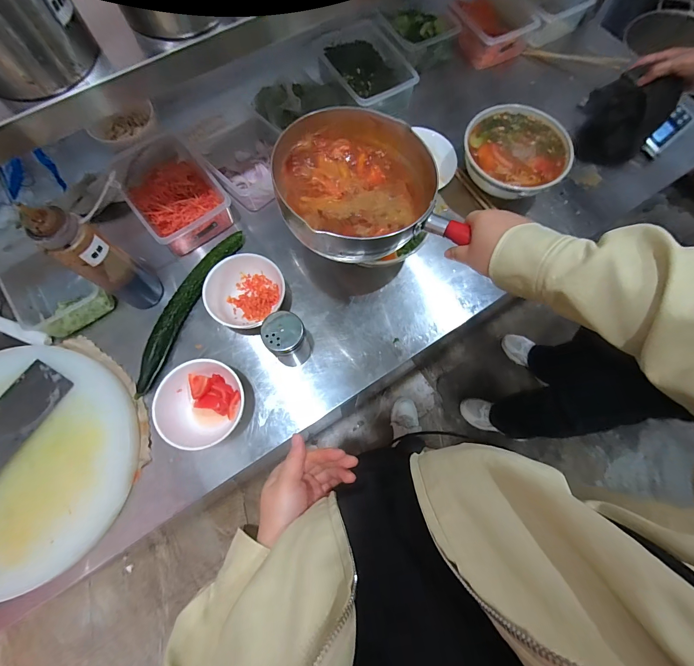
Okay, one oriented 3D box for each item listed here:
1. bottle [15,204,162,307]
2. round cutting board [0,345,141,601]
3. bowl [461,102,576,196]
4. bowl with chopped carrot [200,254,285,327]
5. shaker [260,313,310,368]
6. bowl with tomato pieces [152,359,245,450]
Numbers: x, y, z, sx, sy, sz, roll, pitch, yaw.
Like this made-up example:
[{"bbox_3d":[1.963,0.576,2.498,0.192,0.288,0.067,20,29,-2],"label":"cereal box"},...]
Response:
[{"bbox_3d":[-0.377,-0.114,0.518,0.060,0.224,0.072,33,74,12],"label":"bottle"},{"bbox_3d":[-0.537,0.201,0.533,0.376,0.039,0.351,0,70,1],"label":"round cutting board"},{"bbox_3d":[0.332,-0.357,0.684,0.199,0.082,0.198,0,70,1],"label":"bowl"},{"bbox_3d":[-0.179,-0.071,0.599,0.135,0.065,0.133,-25,72,-7],"label":"bowl with chopped carrot"},{"bbox_3d":[-0.098,0.013,0.550,0.062,0.113,0.059,0,70,1],"label":"shaker"},{"bbox_3d":[-0.237,0.111,0.543,0.137,0.071,0.130,0,70,1],"label":"bowl with tomato pieces"}]

